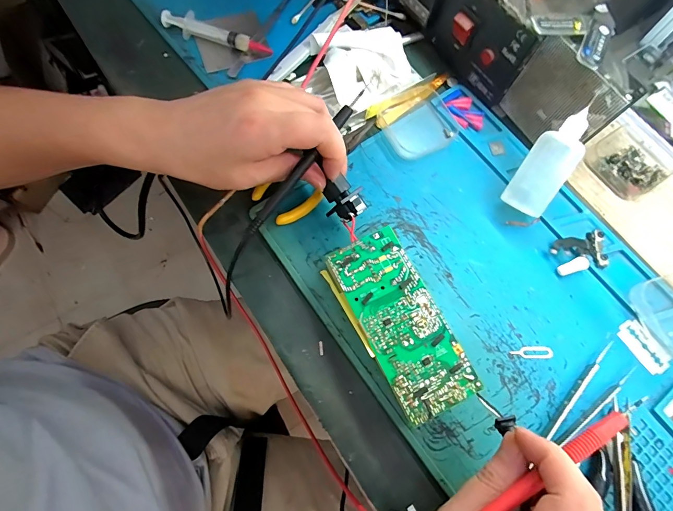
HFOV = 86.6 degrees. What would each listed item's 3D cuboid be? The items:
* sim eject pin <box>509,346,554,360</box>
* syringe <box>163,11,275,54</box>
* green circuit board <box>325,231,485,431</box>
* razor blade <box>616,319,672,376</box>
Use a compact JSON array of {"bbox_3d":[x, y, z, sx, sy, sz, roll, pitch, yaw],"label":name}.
[{"bbox_3d":[0.151,0.075,0.275,0.034,0.004,0.010,2,71,-2],"label":"sim eject pin"},{"bbox_3d":[-0.119,-0.217,0.354,0.108,0.018,0.019,22,72,5],"label":"syringe"},{"bbox_3d":[0.045,0.049,0.267,0.056,0.027,0.131,-26,74,-10],"label":"green circuit board"},{"bbox_3d":[0.242,0.072,0.281,0.022,0.004,0.043,-32,75,-12],"label":"razor blade"}]

